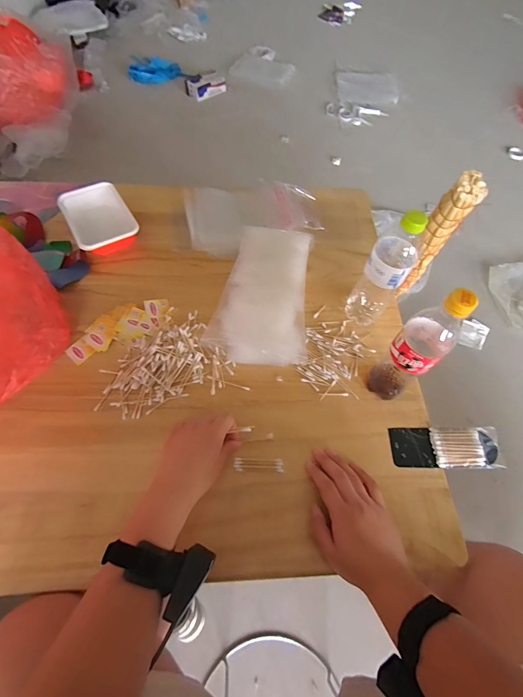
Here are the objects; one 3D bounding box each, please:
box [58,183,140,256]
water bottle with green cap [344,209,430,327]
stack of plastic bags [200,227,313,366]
[{"bbox_3d":[-0.325,-0.260,0.684,0.120,0.045,0.161,-29,67,-18],"label":"box"},{"bbox_3d":[0.201,-0.123,0.548,0.069,0.229,0.082,29,63,12],"label":"water bottle with green cap"},{"bbox_3d":[0.000,-0.097,0.604,0.164,0.012,0.249,7,79,-5],"label":"stack of plastic bags"}]

